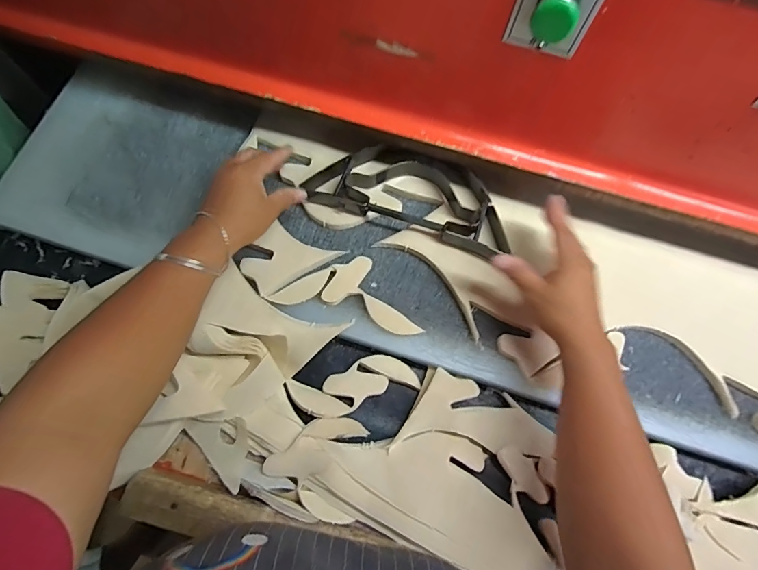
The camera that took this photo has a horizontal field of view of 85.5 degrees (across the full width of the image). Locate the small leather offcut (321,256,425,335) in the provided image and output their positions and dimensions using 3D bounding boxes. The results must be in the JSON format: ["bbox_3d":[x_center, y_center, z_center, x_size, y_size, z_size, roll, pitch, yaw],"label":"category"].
[{"bbox_3d":[0.000,0.012,0.498,0.122,0.005,0.069,24,74,1],"label":"small leather offcut"}]

